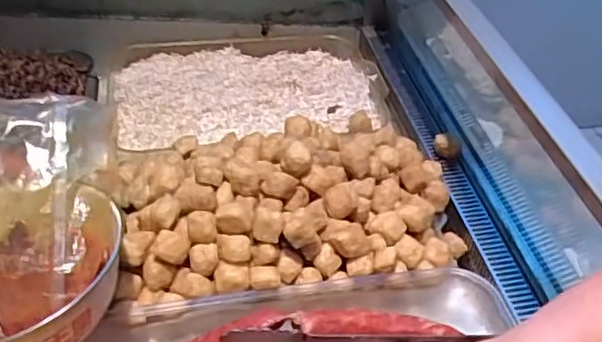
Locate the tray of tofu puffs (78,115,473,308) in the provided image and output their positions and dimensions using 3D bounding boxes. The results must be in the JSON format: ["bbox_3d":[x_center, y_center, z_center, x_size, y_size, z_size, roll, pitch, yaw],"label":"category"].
[{"bbox_3d":[-0.022,0.016,0.699,0.372,0.077,0.269,-13,43,-17],"label":"tray of tofu puffs"}]

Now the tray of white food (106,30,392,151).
[{"bbox_3d":[-0.074,-0.118,0.914,0.387,0.038,0.232,-7,41,-11],"label":"tray of white food"}]

